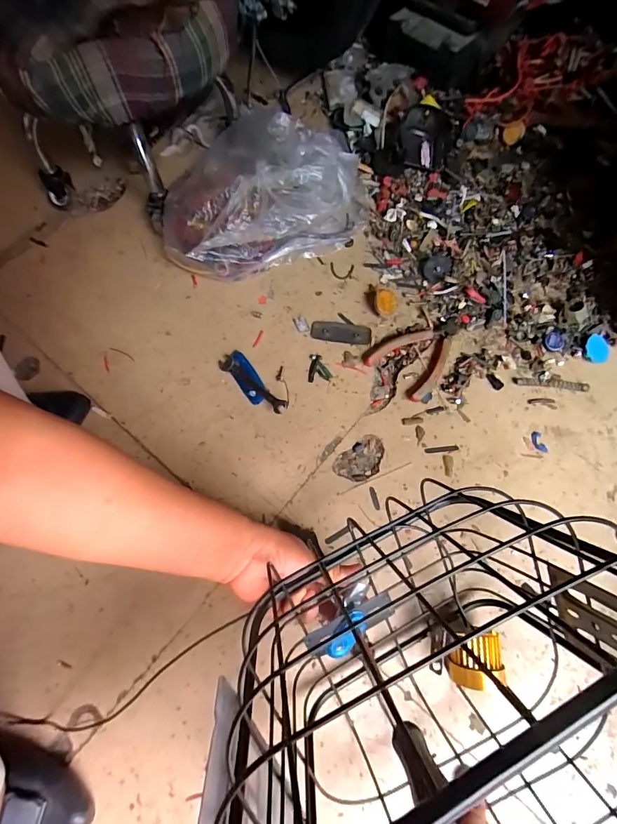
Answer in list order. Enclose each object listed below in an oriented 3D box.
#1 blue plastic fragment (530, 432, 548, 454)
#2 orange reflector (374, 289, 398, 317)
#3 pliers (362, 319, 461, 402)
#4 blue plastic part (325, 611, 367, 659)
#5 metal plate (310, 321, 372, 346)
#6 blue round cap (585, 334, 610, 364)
[{"bbox_3d":[0.301,0.039,0.520,0.015,0.004,0.030,-3,70,-1],"label":"blue plastic fragment"},{"bbox_3d":[0.112,-0.158,0.586,0.034,0.024,0.037,0,70,0],"label":"orange reflector"},{"bbox_3d":[0.156,-0.092,0.561,0.098,0.018,0.142,40,74,13],"label":"pliers"},{"bbox_3d":[0.038,0.218,0.389,0.023,0.011,0.050,35,89,12],"label":"blue plastic part"},{"bbox_3d":[0.047,-0.115,0.578,0.086,0.005,0.033,9,70,3],"label":"metal plate"},{"bbox_3d":[0.411,-0.089,0.565,0.037,0.007,0.044,35,73,12],"label":"blue round cap"}]

